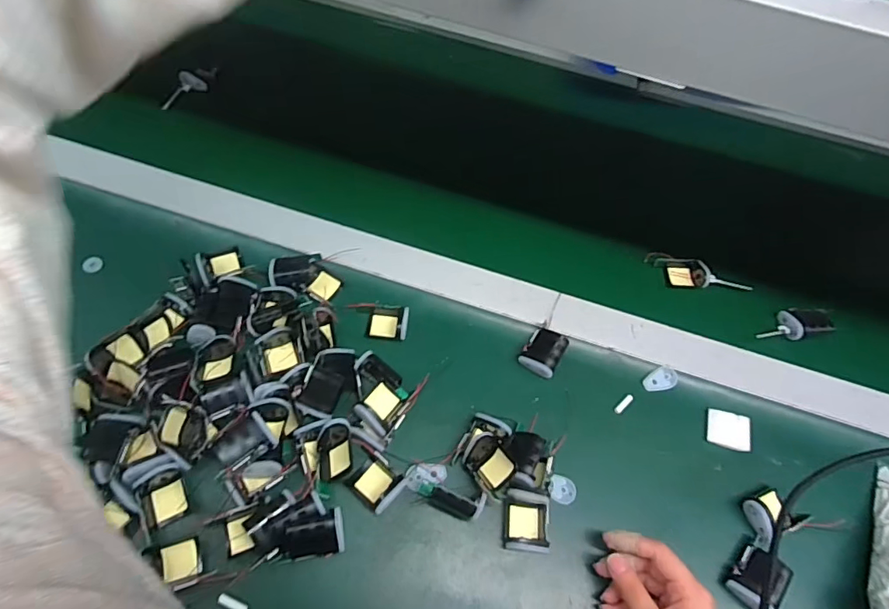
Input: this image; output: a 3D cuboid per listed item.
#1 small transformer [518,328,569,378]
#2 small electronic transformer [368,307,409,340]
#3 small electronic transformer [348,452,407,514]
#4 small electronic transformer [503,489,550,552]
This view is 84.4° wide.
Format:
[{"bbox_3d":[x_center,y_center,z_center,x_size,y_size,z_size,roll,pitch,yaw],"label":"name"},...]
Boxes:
[{"bbox_3d":[0.098,0.047,0.484,0.035,0.017,0.046,30,64,12],"label":"small transformer"},{"bbox_3d":[-0.057,0.017,0.496,0.039,0.012,0.034,8,62,0],"label":"small electronic transformer"},{"bbox_3d":[-0.058,0.151,0.417,0.038,0.016,0.035,36,65,14],"label":"small electronic transformer"},{"bbox_3d":[0.070,0.180,0.407,0.037,0.018,0.044,6,62,-1],"label":"small electronic transformer"}]

